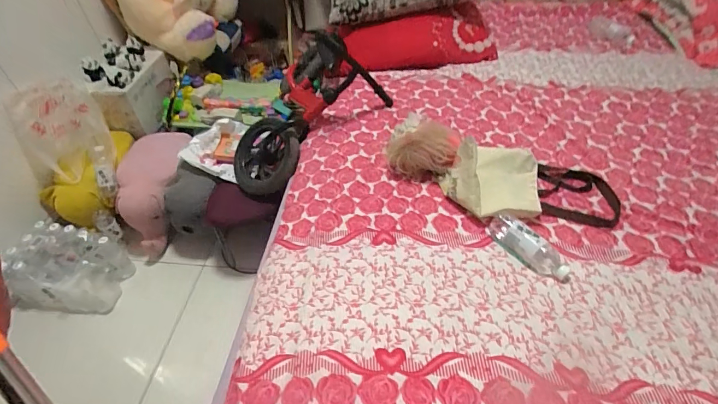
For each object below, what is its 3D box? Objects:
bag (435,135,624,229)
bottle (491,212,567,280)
[{"bbox_3d":[0.412,-0.070,0.930,0.410,0.115,0.242,2,45,6],"label":"bag"},{"bbox_3d":[0.360,0.088,0.826,0.055,0.052,0.182,-29,50,-24],"label":"bottle"}]

